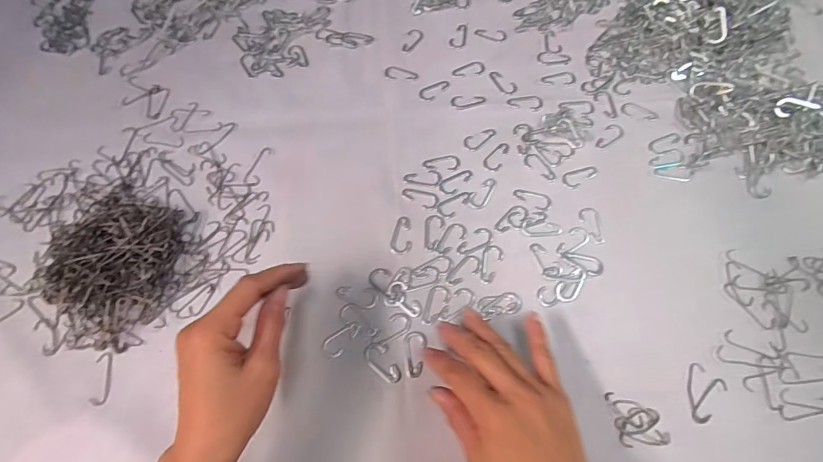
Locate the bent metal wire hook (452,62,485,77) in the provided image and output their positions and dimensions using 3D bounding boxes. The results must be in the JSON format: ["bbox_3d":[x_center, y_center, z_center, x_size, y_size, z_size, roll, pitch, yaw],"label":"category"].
[{"bbox_3d":[0.064,-0.181,0.466,0.037,0.004,0.020,-7,68,-1],"label":"bent metal wire hook"}]

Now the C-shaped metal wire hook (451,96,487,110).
[{"bbox_3d":[0.061,-0.138,0.448,0.037,0.004,0.018,1,68,2],"label":"C-shaped metal wire hook"}]

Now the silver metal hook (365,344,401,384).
[{"bbox_3d":[-0.024,0.109,0.346,0.018,0.004,0.038,-41,73,-14],"label":"silver metal hook"}]

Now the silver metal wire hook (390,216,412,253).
[{"bbox_3d":[-0.009,0.004,0.389,0.019,0.004,0.037,4,69,3],"label":"silver metal wire hook"}]

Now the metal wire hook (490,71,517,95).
[{"bbox_3d":[0.102,-0.164,0.459,0.018,0.004,0.036,-26,70,-9],"label":"metal wire hook"}]

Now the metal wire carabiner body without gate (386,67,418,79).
[{"bbox_3d":[-0.011,-0.176,0.465,0.036,0.004,0.017,3,68,2],"label":"metal wire carabiner body without gate"}]

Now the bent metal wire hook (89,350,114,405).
[{"bbox_3d":[-0.254,0.121,0.344,0.013,0.004,0.041,-1,62,-15],"label":"bent metal wire hook"}]

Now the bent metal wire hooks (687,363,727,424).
[{"bbox_3d":[0.230,0.129,0.334,0.029,0.004,0.040,39,74,15],"label":"bent metal wire hooks"}]

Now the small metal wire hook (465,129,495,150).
[{"bbox_3d":[0.070,-0.097,0.432,0.037,0.004,0.018,-38,72,-13],"label":"small metal wire hook"}]

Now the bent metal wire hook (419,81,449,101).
[{"bbox_3d":[0.026,-0.154,0.454,0.036,0.004,0.018,-25,70,-8],"label":"bent metal wire hook"}]

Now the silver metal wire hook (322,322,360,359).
[{"bbox_3d":[-0.059,0.092,0.355,0.036,0.004,0.018,-36,72,-12],"label":"silver metal wire hook"}]

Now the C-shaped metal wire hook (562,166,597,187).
[{"bbox_3d":[0.167,-0.055,0.414,0.037,0.004,0.017,-25,70,-8],"label":"C-shaped metal wire hook"}]

